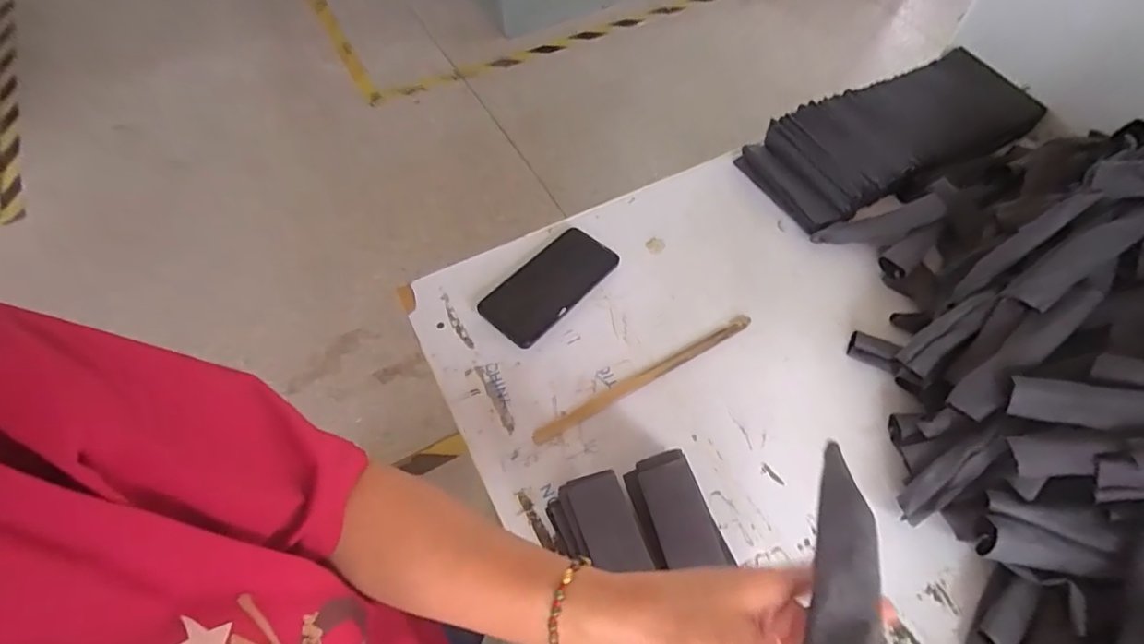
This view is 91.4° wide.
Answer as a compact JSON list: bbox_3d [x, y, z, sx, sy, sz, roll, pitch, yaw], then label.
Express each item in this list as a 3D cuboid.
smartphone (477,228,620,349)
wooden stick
[{"bbox_3d":[-0.025,-0.044,0.639,0.079,0.016,0.164,37,65,21],"label":"smartphone"},{"bbox_3d":[0.079,0.055,0.582,0.266,0.010,0.014,-27,61,-15],"label":"wooden stick"}]

